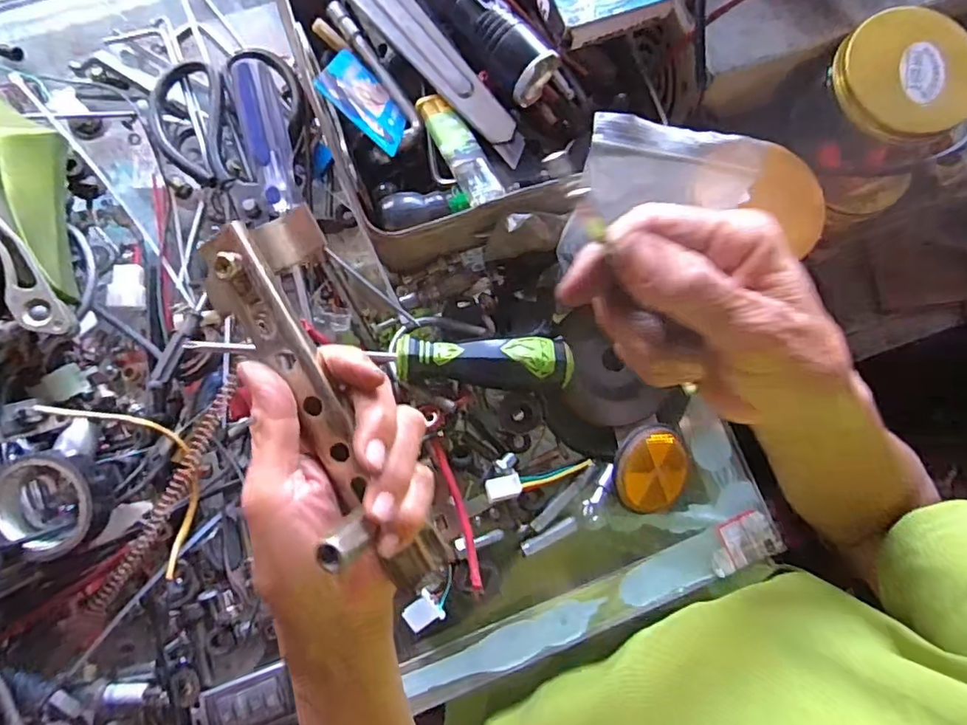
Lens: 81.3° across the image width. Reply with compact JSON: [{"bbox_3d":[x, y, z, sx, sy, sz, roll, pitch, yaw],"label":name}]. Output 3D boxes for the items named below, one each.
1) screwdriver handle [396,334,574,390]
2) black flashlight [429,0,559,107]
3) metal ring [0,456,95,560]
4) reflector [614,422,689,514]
[{"bbox_3d":[0.001,0.000,0.350,0.104,0.032,0.029,2,82,-4],"label":"screwdriver handle"},{"bbox_3d":[-0.014,-0.221,0.339,0.031,0.027,0.145,-40,87,-8],"label":"black flashlight"},{"bbox_3d":[-0.231,0.075,0.301,0.056,0.021,0.048,32,81,1],"label":"metal ring"},{"bbox_3d":[0.110,0.066,0.361,0.061,0.007,0.055,-47,112,-13],"label":"reflector"}]

